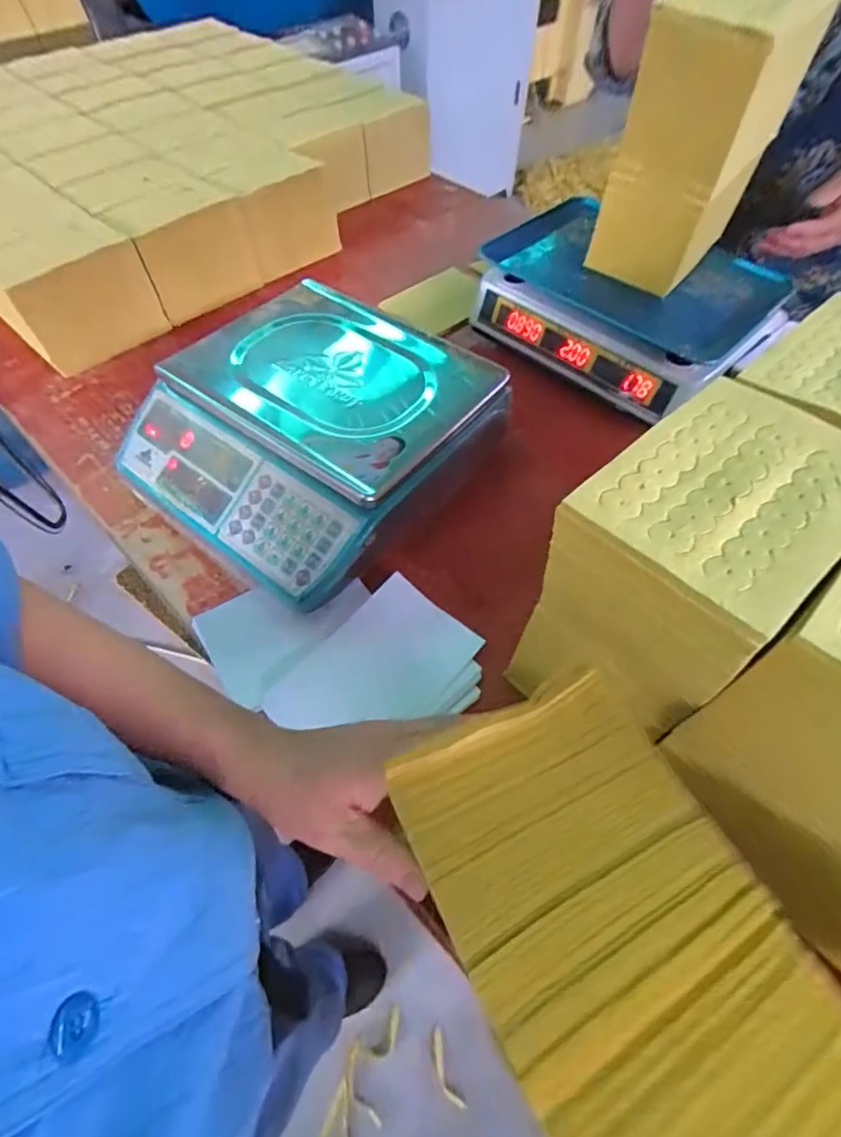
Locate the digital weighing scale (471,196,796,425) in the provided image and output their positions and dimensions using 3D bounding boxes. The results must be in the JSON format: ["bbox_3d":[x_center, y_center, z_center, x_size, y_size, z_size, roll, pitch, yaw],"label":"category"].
[{"bbox_3d":[0.276,-0.372,0.722,0.342,0.092,0.292,38,65,22],"label":"digital weighing scale"}]

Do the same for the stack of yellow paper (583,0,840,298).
[{"bbox_3d":[0.307,-0.472,0.586,0.131,0.250,0.154,33,63,19],"label":"stack of yellow paper"}]

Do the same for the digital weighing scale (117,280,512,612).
[{"bbox_3d":[-0.112,-0.149,0.547,0.312,0.090,0.307,33,63,19],"label":"digital weighing scale"}]

